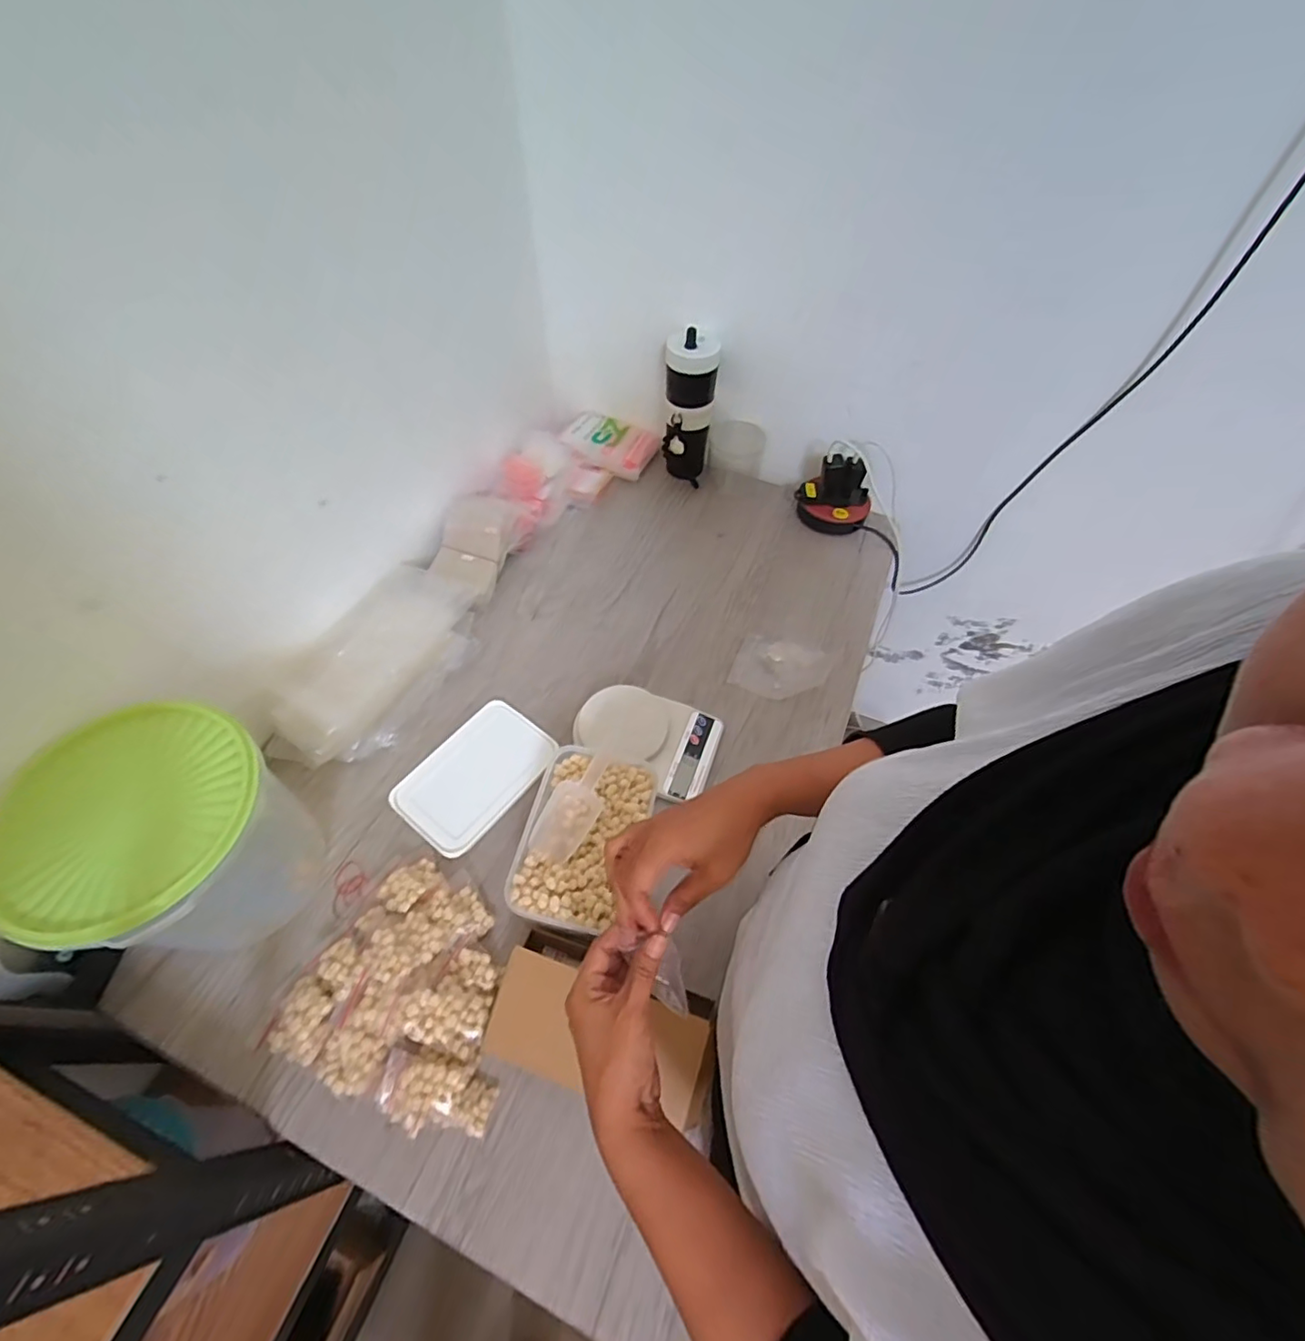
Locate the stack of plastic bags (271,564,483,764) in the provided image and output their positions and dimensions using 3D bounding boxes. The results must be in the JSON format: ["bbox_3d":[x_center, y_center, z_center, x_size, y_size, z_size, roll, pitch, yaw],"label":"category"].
[{"bbox_3d":[-0.363,-0.011,0.769,0.154,0.070,0.294,25,59,14],"label":"stack of plastic bags"}]

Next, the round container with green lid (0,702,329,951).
[{"bbox_3d":[-0.462,0.173,0.570,0.196,0.202,0.196,1,56,-1],"label":"round container with green lid"}]

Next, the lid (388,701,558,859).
[{"bbox_3d":[-0.224,0.130,0.729,0.125,0.011,0.189,35,61,20],"label":"lid"}]

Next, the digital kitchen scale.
[{"bbox_3d":[-0.008,0.087,0.743,0.182,0.038,0.130,18,57,10],"label":"digital kitchen scale"}]

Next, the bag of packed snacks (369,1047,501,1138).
[{"bbox_3d":[-0.200,0.390,0.534,0.106,0.050,0.069,8,56,3],"label":"bag of packed snacks"}]

